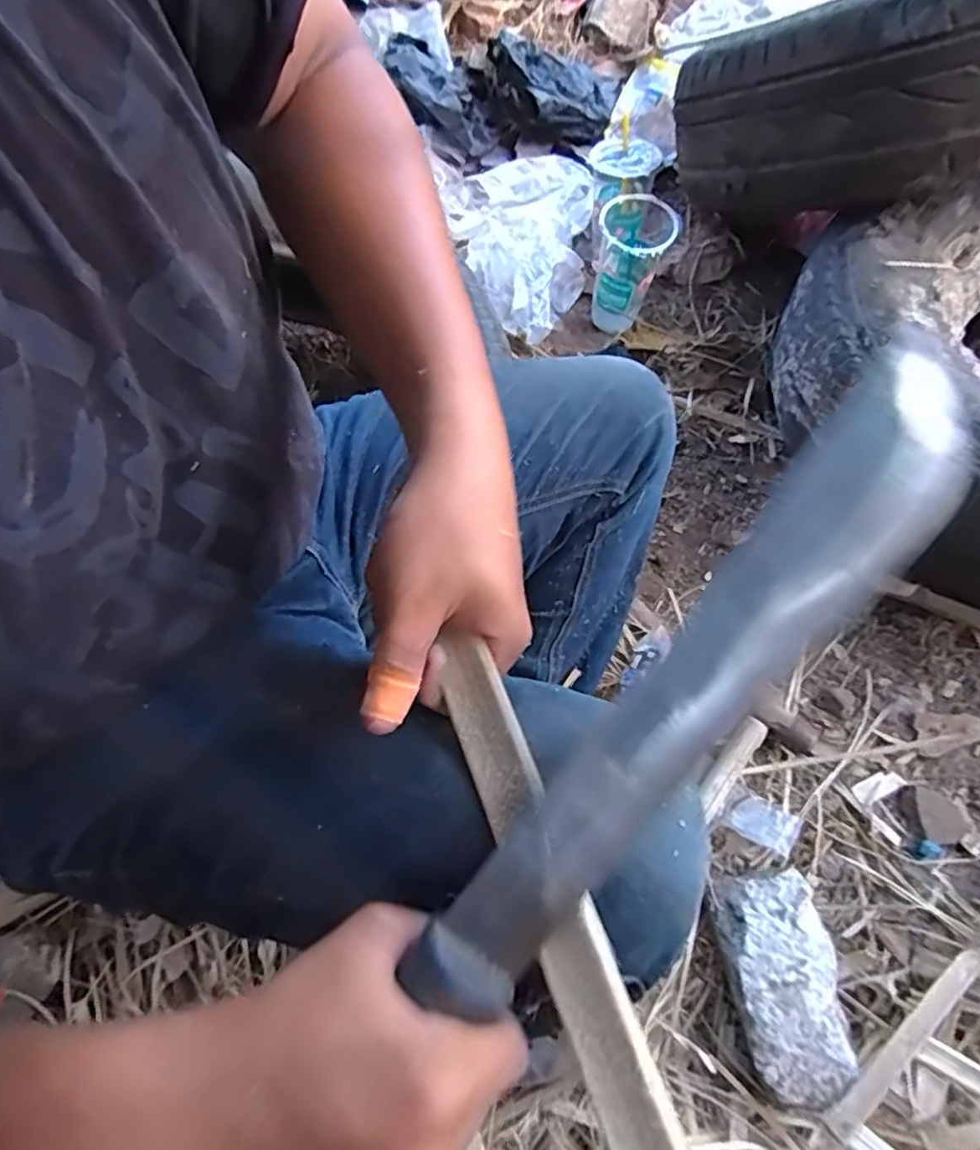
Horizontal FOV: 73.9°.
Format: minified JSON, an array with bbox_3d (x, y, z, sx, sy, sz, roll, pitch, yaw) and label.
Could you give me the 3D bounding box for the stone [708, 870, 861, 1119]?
[{"bbox_3d":[0.249,0.346,0.558,0.086,0.045,0.161,-8,66,-2],"label":"stone"}]

